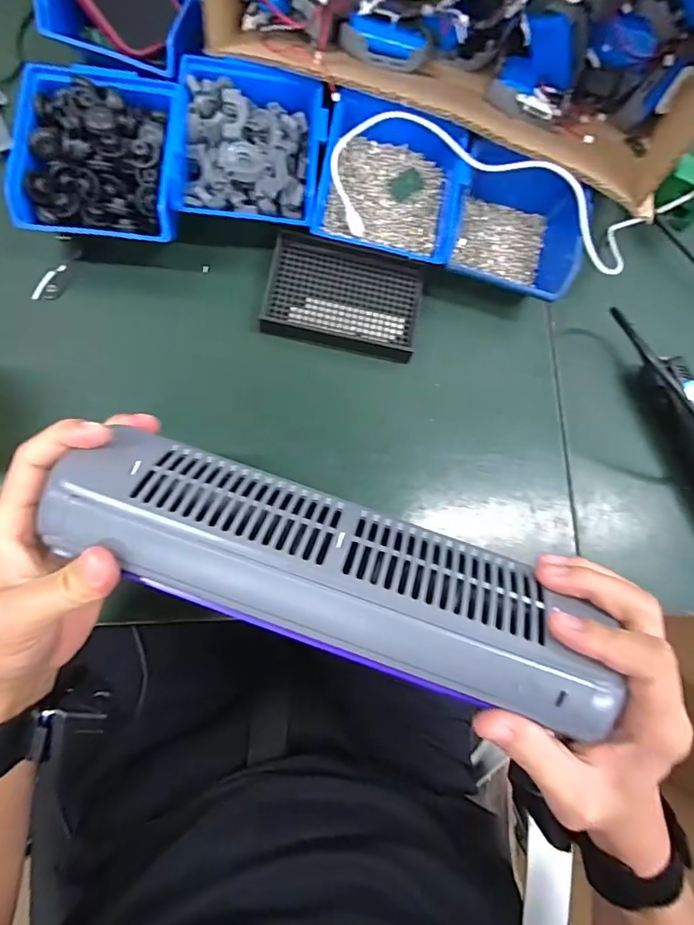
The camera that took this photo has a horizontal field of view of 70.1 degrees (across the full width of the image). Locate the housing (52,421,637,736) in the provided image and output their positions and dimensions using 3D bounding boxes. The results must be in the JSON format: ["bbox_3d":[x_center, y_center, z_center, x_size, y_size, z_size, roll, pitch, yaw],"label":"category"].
[{"bbox_3d":[-0.010,0.057,0.258,0.298,0.047,0.077,20,83,3],"label":"housing"}]

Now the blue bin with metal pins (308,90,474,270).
[{"bbox_3d":[0.039,-0.245,0.432,0.118,0.050,0.130,13,77,-4],"label":"blue bin with metal pins"}]

